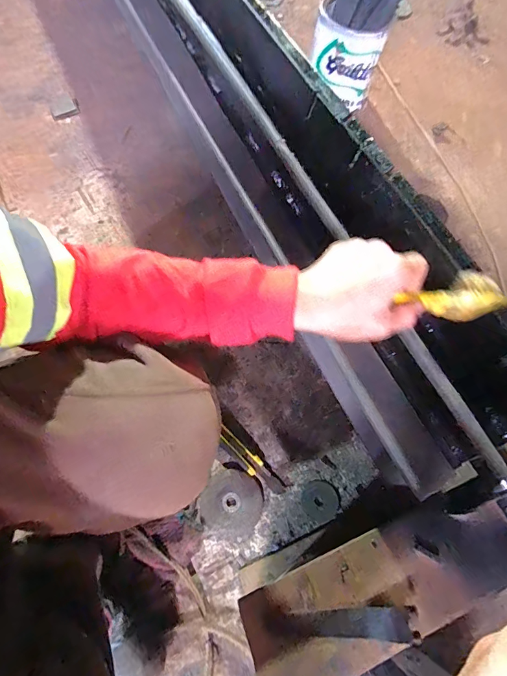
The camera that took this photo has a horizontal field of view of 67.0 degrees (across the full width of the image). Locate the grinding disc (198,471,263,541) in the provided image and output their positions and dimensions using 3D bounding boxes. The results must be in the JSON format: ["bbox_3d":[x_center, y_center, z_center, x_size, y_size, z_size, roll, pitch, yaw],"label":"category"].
[{"bbox_3d":[-0.033,0.259,0.602,0.091,0.011,0.095,-1,70,2],"label":"grinding disc"}]

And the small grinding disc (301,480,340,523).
[{"bbox_3d":[0.106,0.259,0.608,0.057,0.004,0.060,2,58,-3],"label":"small grinding disc"}]

